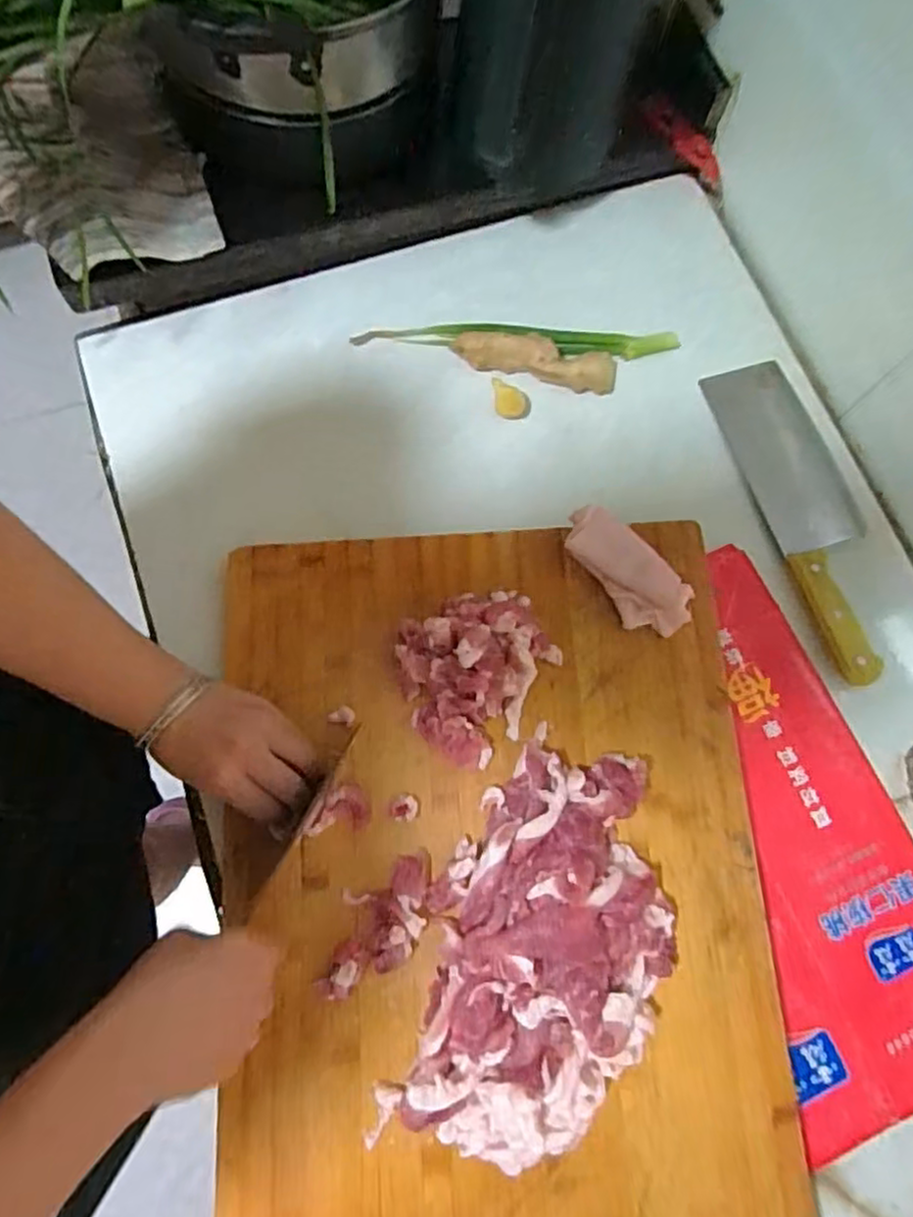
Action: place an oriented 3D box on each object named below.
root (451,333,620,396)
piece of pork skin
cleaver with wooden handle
[{"bbox_3d":[0.067,-0.213,0.600,0.138,0.032,0.028,12,76,3],"label":"root"},{"bbox_3d":[0.128,-0.027,0.529,0.049,0.024,0.112,-40,79,-10],"label":"piece of pork skin"},{"bbox_3d":[0.288,-0.082,0.578,0.066,0.015,0.283,-15,76,-4],"label":"cleaver with wooden handle"}]

